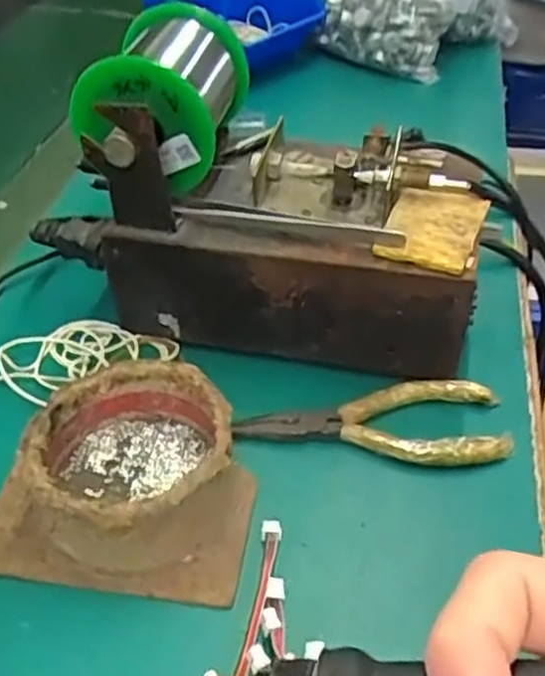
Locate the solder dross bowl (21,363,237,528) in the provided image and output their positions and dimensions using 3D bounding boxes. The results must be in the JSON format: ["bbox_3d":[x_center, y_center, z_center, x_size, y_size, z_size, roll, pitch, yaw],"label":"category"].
[{"bbox_3d":[-0.058,0.052,0.309,0.079,0.041,0.079,1,43,-1],"label":"solder dross bowl"}]

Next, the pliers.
[{"bbox_3d":[0.046,0.038,0.348,0.122,0.010,0.046,4,43,2],"label":"pliers"}]

